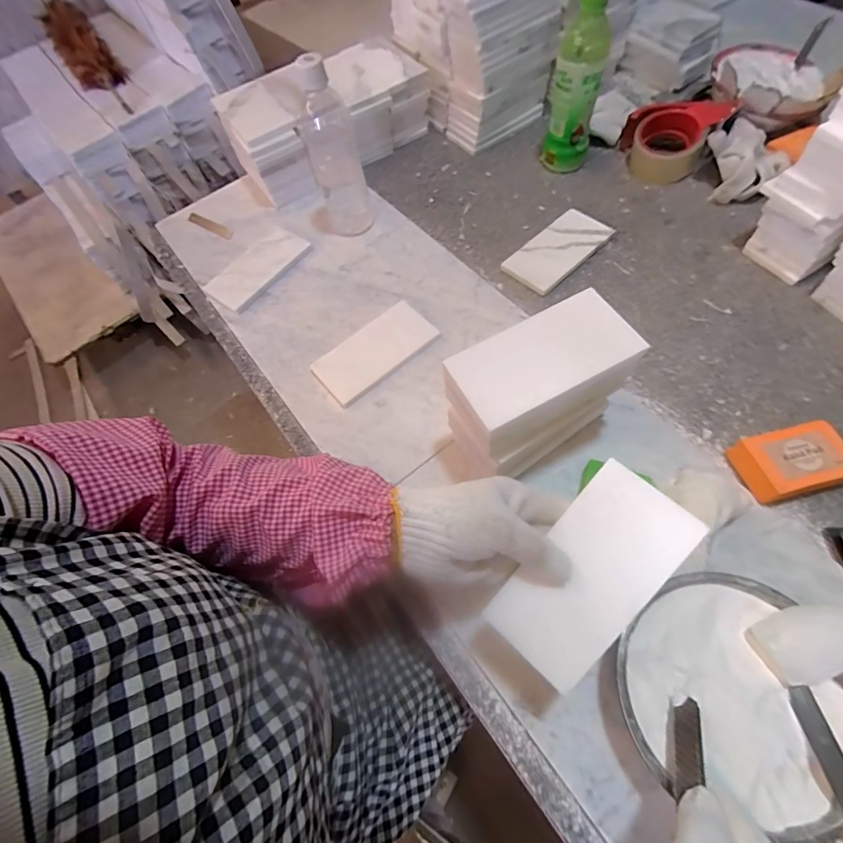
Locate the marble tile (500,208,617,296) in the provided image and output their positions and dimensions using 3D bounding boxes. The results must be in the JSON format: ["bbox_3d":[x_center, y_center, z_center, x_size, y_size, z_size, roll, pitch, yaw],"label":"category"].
[{"bbox_3d":[0.186,-0.231,0.572,0.150,0.015,0.072,-43,65,-14],"label":"marble tile"}]

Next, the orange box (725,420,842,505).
[{"bbox_3d":[0.354,0.040,0.412,0.097,0.031,0.059,-15,62,0],"label":"orange box"}]

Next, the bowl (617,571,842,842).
[{"bbox_3d":[0.232,0.201,0.324,0.160,0.045,0.149,-3,63,6],"label":"bowl"}]

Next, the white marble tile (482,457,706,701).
[{"bbox_3d":[0.117,0.108,0.298,0.074,0.004,0.148,39,96,23],"label":"white marble tile"}]

